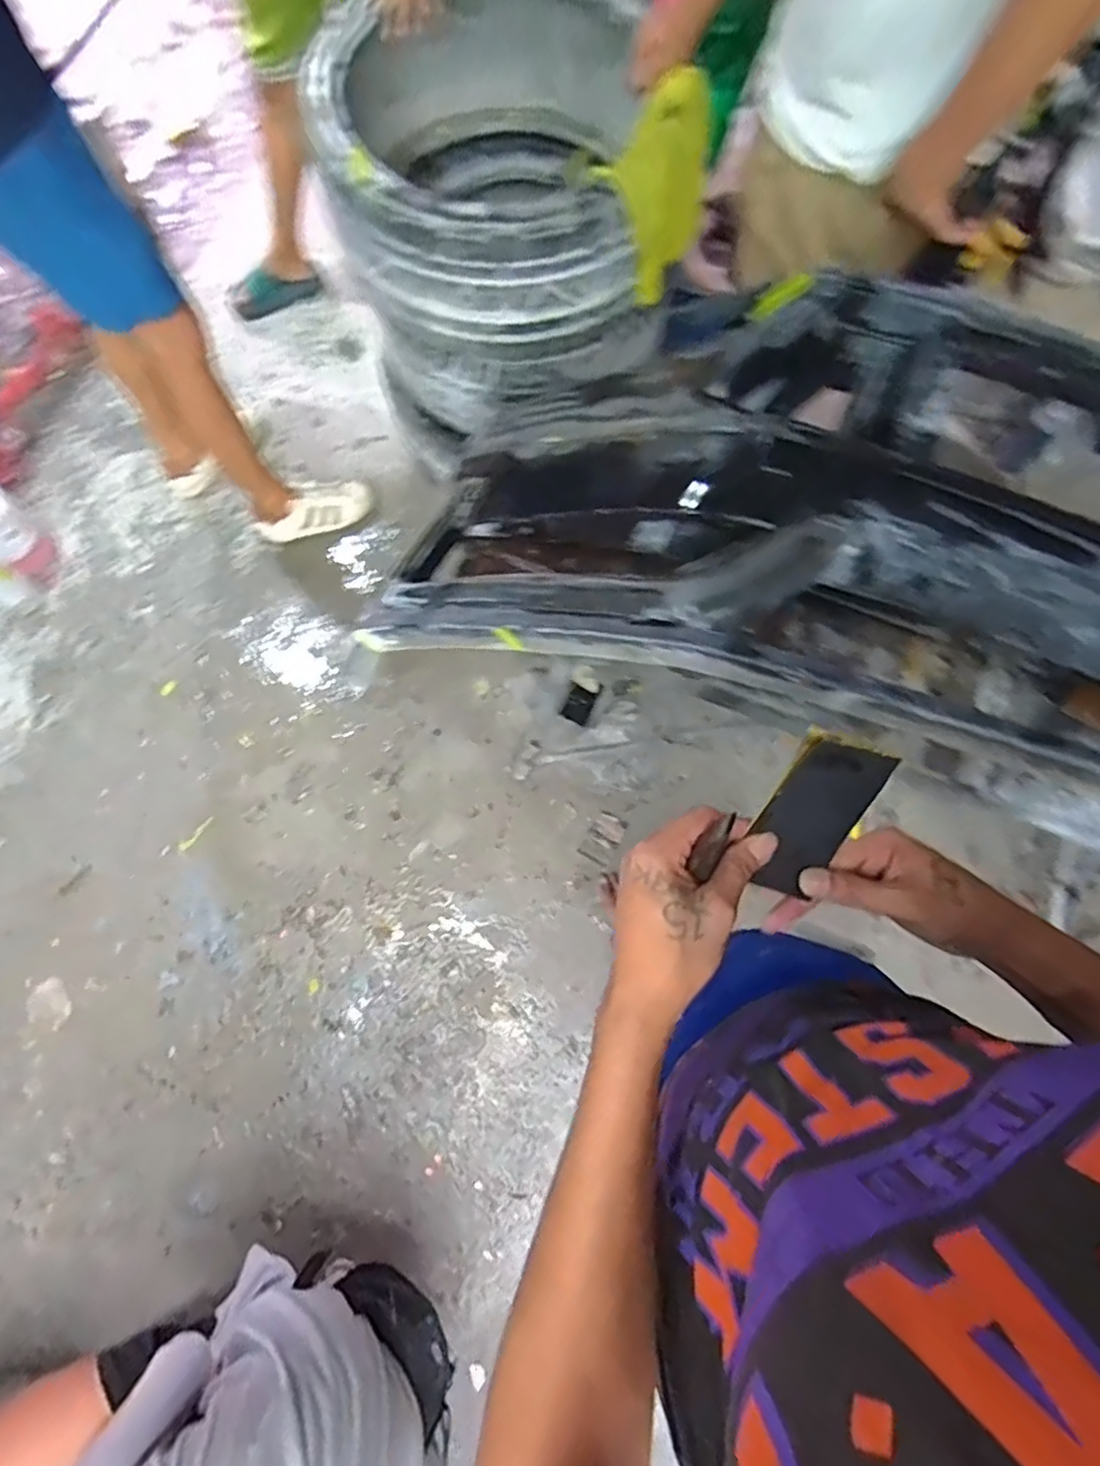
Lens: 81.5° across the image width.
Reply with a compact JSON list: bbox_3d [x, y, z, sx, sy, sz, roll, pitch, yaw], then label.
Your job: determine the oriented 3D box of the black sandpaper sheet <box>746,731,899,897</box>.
[{"bbox_3d":[0.167,0.054,0.402,0.066,0.011,0.106,17,114,-18],"label":"black sandpaper sheet"}]

